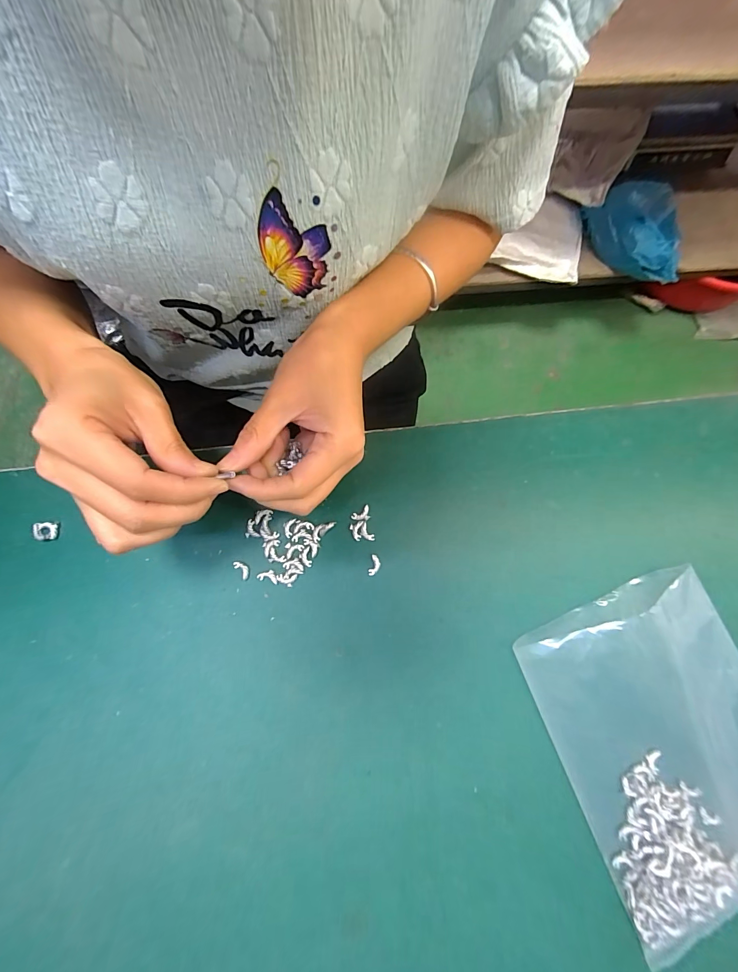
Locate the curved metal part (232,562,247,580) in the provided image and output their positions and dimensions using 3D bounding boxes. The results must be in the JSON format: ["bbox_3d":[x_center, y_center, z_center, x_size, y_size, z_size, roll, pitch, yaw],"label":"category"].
[{"bbox_3d":[-0.090,0.058,0.256,0.007,0.004,0.014,-41,82,-8],"label":"curved metal part"}]

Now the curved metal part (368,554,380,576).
[{"bbox_3d":[0.004,0.056,0.258,0.007,0.004,0.015,16,79,3],"label":"curved metal part"}]

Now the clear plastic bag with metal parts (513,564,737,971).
[{"bbox_3d":[0.194,0.165,0.225,0.141,0.035,0.194,-21,79,-4],"label":"clear plastic bag with metal parts"}]

